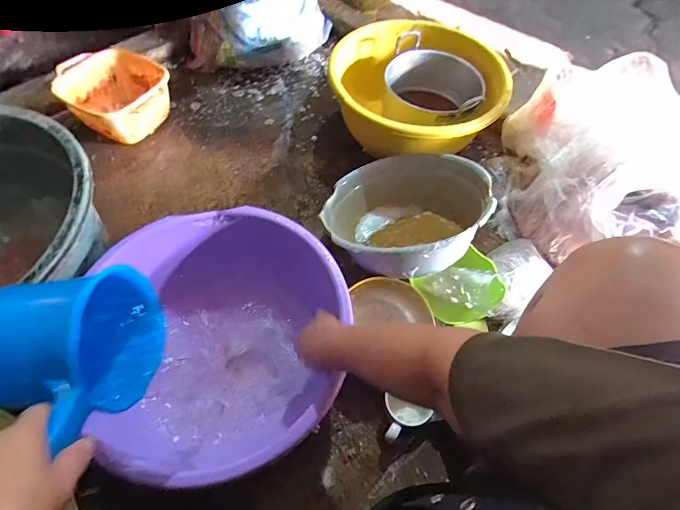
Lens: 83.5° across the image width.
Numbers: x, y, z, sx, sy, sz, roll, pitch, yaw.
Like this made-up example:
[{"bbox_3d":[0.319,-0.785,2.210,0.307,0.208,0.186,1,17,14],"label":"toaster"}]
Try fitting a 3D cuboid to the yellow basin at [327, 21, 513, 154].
[{"bbox_3d":[0.188,-0.413,0.967,0.416,0.167,0.363,18,60,8],"label":"yellow basin"}]

